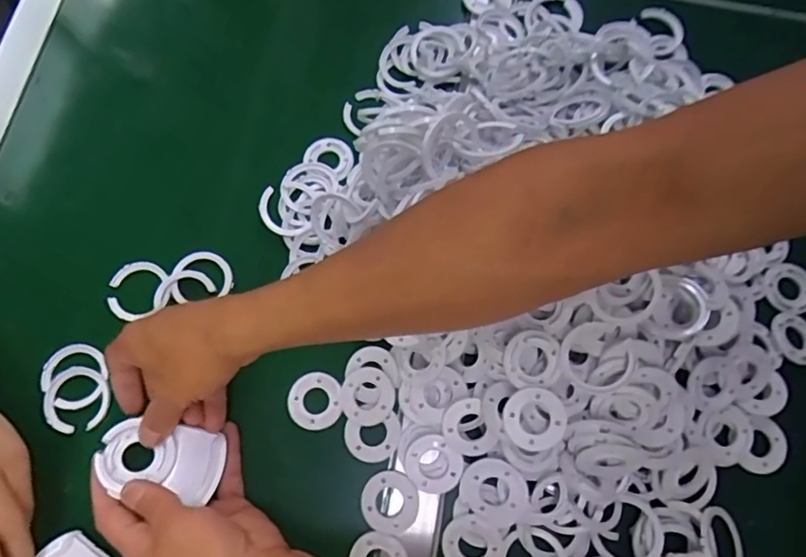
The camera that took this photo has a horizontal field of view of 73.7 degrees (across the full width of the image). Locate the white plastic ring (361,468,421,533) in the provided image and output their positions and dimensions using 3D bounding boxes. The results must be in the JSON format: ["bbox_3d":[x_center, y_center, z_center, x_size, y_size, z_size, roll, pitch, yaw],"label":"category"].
[{"bbox_3d":[-0.010,0.171,0.411,0.042,0.006,0.043,0,74,-1],"label":"white plastic ring"}]

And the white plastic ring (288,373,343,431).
[{"bbox_3d":[-0.071,0.099,0.433,0.042,0.004,0.044,0,74,-1],"label":"white plastic ring"}]

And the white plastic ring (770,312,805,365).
[{"bbox_3d":[0.329,0.051,0.450,0.038,0.010,0.043,-38,78,-11],"label":"white plastic ring"}]

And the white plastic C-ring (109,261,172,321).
[{"bbox_3d":[-0.223,0.011,0.454,0.050,0.005,0.051,0,74,-1],"label":"white plastic C-ring"}]

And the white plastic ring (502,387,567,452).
[{"bbox_3d":[0.095,0.101,0.385,0.043,0.010,0.042,0,74,-1],"label":"white plastic ring"}]

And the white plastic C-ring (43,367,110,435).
[{"bbox_3d":[-0.259,0.096,0.426,0.050,0.004,0.050,0,74,-1],"label":"white plastic C-ring"}]

